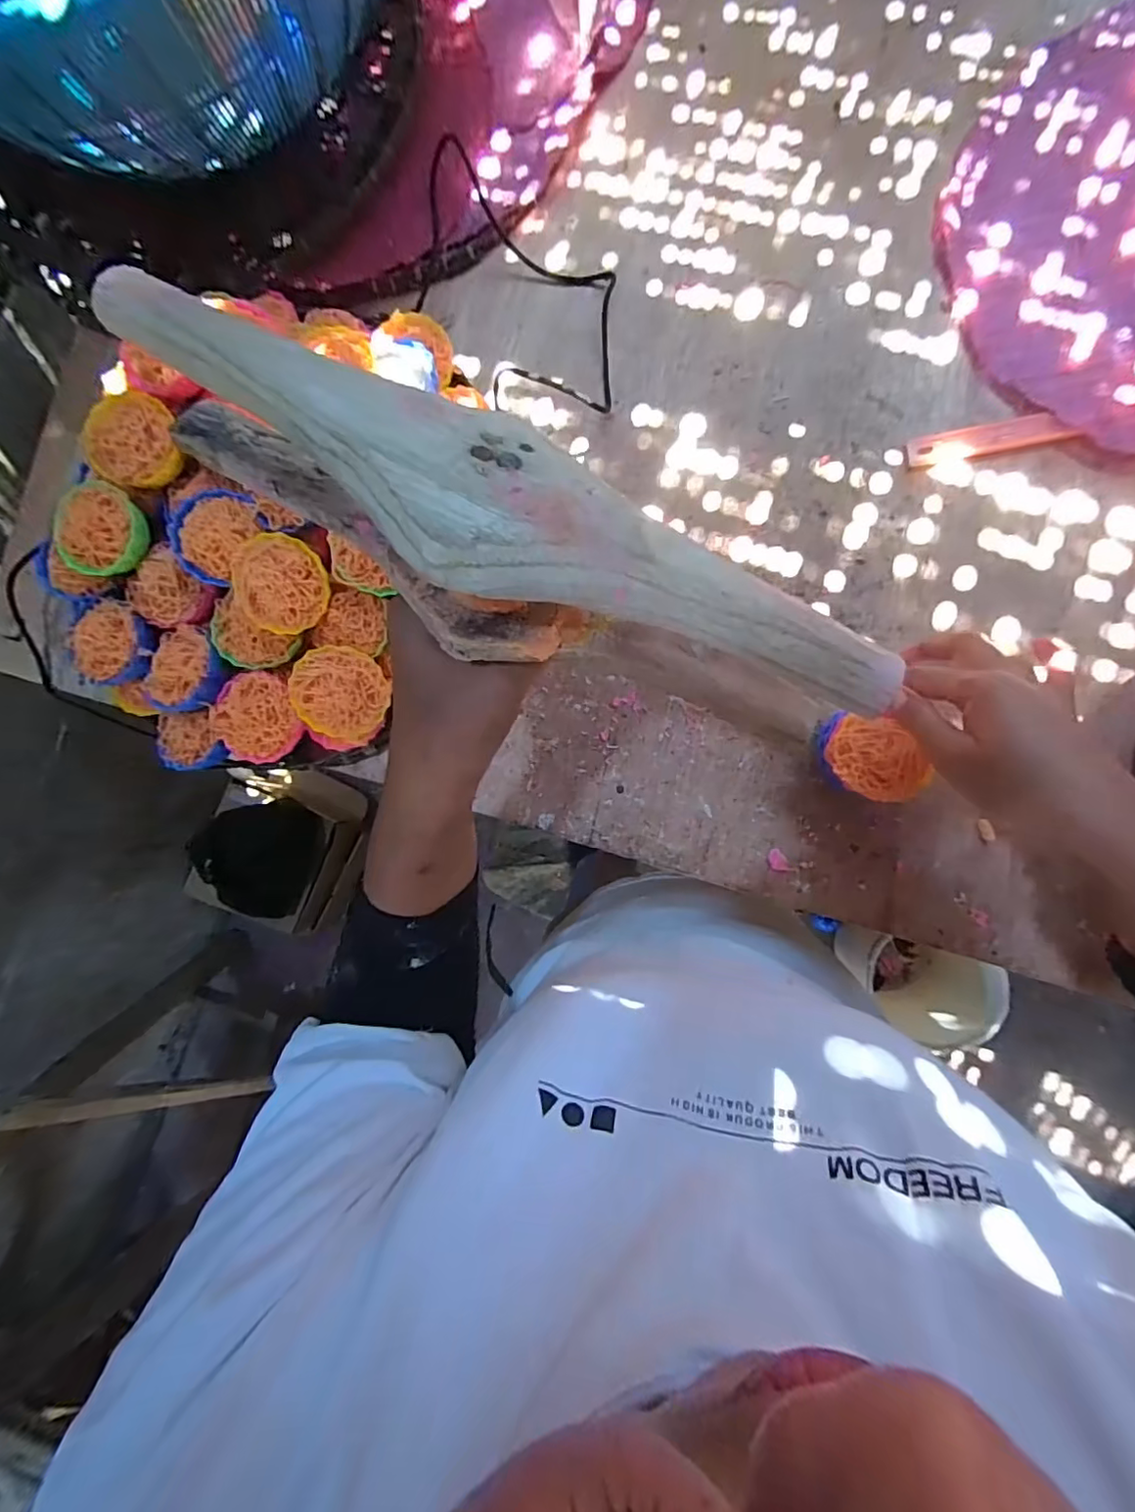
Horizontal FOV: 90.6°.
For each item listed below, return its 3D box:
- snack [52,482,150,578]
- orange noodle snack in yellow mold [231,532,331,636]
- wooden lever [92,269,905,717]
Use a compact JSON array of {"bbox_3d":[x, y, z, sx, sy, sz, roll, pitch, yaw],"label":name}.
[{"bbox_3d":[-0.317,-0.152,0.379,0.046,0.032,0.057,6,88,6],"label":"snack"},{"bbox_3d":[-0.188,-0.111,0.365,0.060,0.023,0.060,-3,116,-6],"label":"orange noodle snack in yellow mold"},{"bbox_3d":[-0.025,-0.078,0.173,0.265,0.017,0.053,27,93,1],"label":"wooden lever"}]

